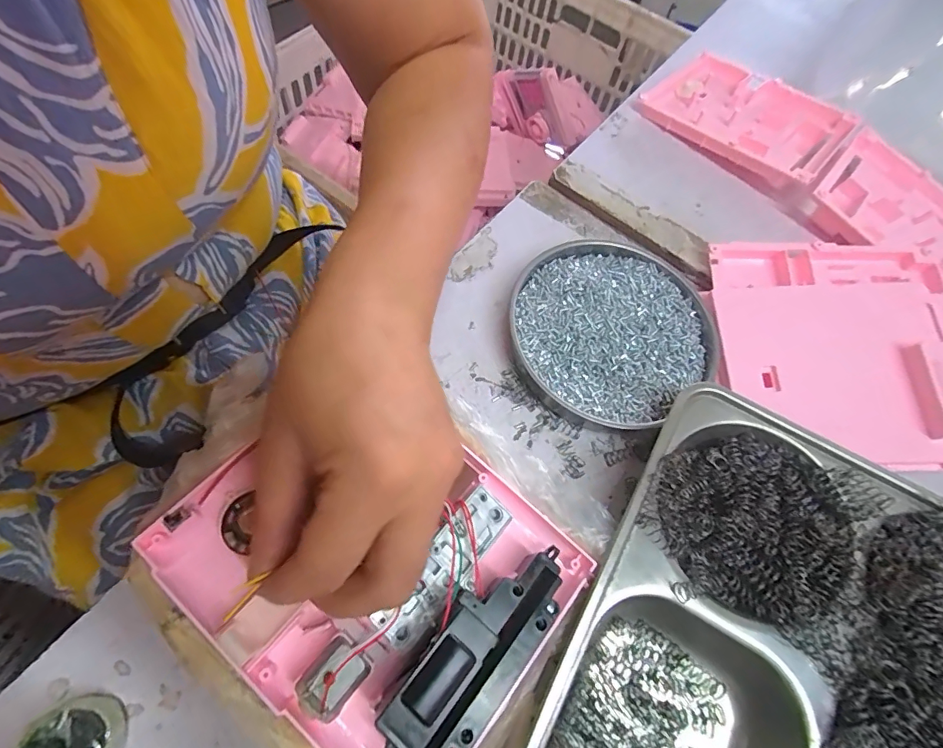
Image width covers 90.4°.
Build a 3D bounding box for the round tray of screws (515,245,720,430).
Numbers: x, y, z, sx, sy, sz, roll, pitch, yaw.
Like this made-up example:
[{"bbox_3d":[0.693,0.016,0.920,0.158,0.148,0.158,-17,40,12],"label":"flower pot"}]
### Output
[{"bbox_3d":[0.090,-0.032,0.311,0.126,0.018,0.129,3,64,-6],"label":"round tray of screws"}]

